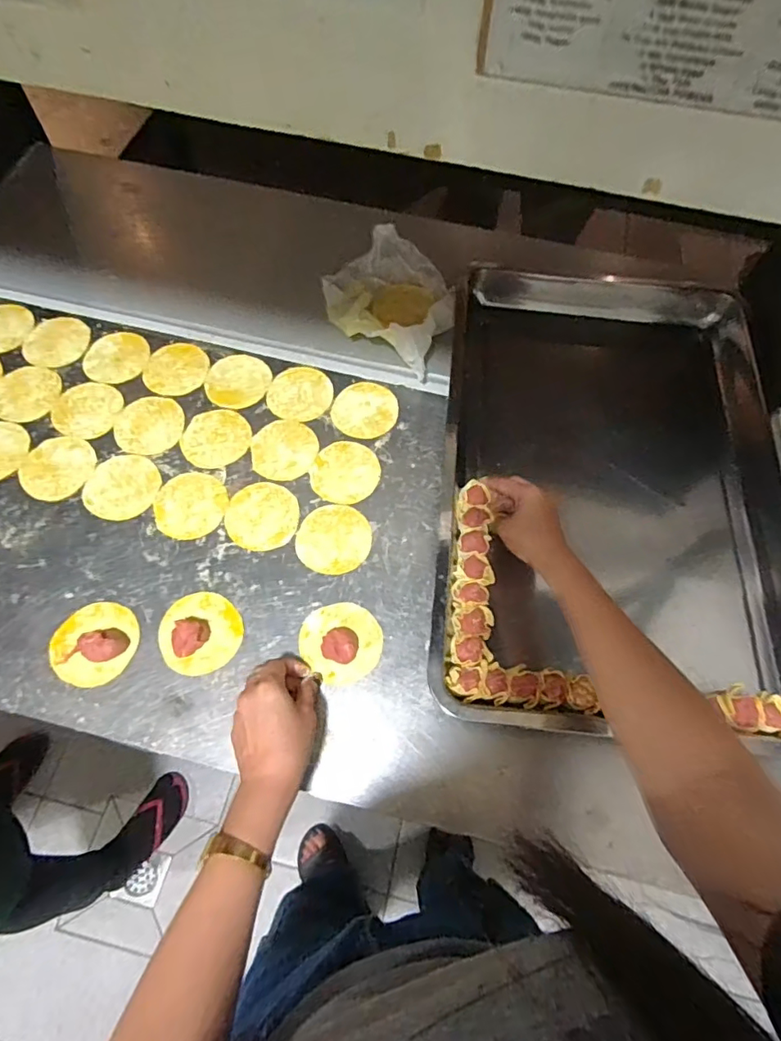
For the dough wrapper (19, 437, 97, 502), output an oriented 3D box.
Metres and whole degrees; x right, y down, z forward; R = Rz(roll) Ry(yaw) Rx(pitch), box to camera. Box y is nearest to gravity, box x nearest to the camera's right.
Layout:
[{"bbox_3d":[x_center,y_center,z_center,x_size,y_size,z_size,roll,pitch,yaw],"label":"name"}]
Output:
[{"bbox_3d":[-0.394,-0.063,0.633,0.076,0.004,0.083,1,65,-2],"label":"dough wrapper"}]

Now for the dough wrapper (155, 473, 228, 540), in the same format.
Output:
[{"bbox_3d":[-0.229,-0.019,0.616,0.079,0.004,0.083,1,65,-2],"label":"dough wrapper"}]

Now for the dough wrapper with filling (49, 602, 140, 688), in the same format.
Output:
[{"bbox_3d":[-0.302,0.122,0.541,0.081,0.020,0.083,1,65,-2],"label":"dough wrapper with filling"}]

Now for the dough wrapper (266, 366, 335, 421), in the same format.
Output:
[{"bbox_3d":[-0.117,-0.165,0.693,0.083,0.006,0.080,1,65,-2],"label":"dough wrapper"}]

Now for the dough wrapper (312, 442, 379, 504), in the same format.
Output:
[{"bbox_3d":[-0.053,-0.059,0.643,0.080,0.004,0.083,1,65,-2],"label":"dough wrapper"}]

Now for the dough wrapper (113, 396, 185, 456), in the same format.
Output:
[{"bbox_3d":[-0.300,-0.118,0.663,0.081,0.004,0.081,1,65,-2],"label":"dough wrapper"}]

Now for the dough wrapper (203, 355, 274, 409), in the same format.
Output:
[{"bbox_3d":[-0.198,-0.184,0.697,0.083,0.004,0.088,1,65,-2],"label":"dough wrapper"}]

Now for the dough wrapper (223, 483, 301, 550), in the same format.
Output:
[{"bbox_3d":[-0.147,-0.006,0.615,0.080,0.004,0.083,-4,65,-5],"label":"dough wrapper"}]

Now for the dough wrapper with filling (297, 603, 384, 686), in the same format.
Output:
[{"bbox_3d":[-0.050,0.120,0.543,0.078,0.027,0.081,1,65,-2],"label":"dough wrapper with filling"}]

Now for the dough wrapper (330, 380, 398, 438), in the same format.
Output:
[{"bbox_3d":[-0.033,-0.142,0.687,0.083,0.004,0.084,0,66,1],"label":"dough wrapper"}]

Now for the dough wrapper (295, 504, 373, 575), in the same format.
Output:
[{"bbox_3d":[-0.064,0.020,0.605,0.083,0.004,0.081,1,65,-2],"label":"dough wrapper"}]

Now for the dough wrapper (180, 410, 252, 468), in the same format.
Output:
[{"bbox_3d":[-0.214,-0.103,0.658,0.080,0.004,0.081,1,65,-2],"label":"dough wrapper"}]

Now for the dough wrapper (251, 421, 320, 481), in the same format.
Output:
[{"bbox_3d":[-0.130,-0.088,0.659,0.079,0.004,0.084,1,65,-2],"label":"dough wrapper"}]

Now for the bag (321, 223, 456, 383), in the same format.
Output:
[{"bbox_3d":[-0.001,-0.303,0.725,0.196,0.067,0.161,31,67,12],"label":"bag"}]

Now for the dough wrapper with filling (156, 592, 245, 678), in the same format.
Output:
[{"bbox_3d":[-0.197,0.112,0.548,0.081,0.024,0.085,-14,66,-9],"label":"dough wrapper with filling"}]

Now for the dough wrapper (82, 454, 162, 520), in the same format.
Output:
[{"bbox_3d":[-0.313,-0.041,0.623,0.084,0.004,0.083,1,65,-2],"label":"dough wrapper"}]

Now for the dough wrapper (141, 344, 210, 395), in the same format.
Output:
[{"bbox_3d":[-0.280,-0.199,0.700,0.080,0.004,0.086,-5,65,-5],"label":"dough wrapper"}]

